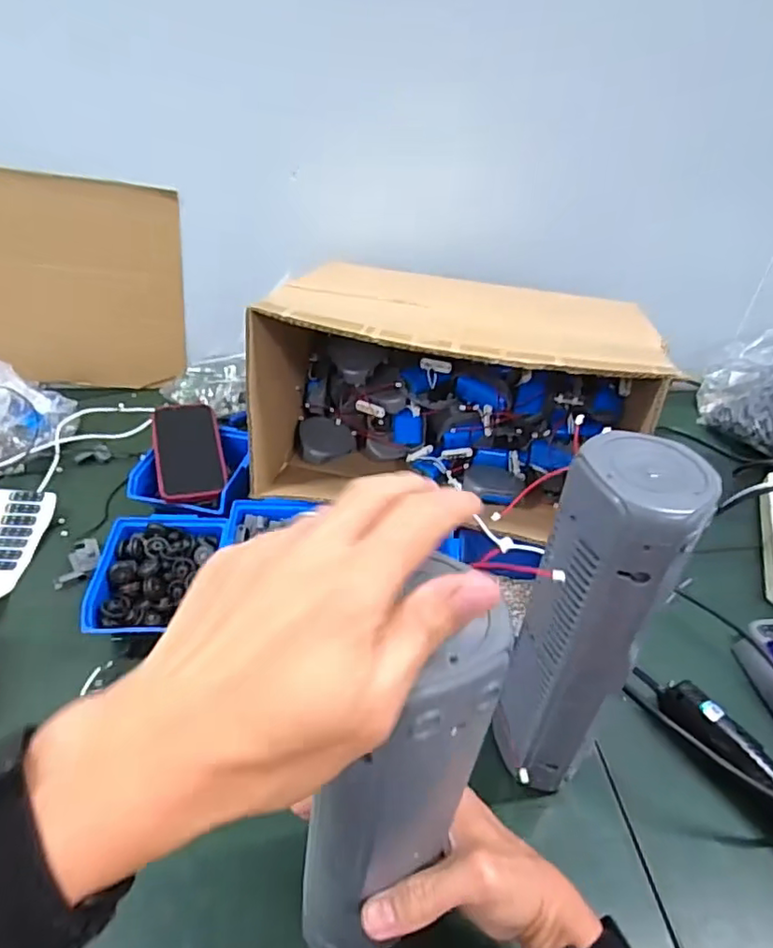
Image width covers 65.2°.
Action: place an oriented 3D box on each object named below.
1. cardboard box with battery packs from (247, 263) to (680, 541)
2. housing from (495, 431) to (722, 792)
[{"bbox_3d":[0.079,-0.084,0.709,0.416,0.234,0.240,11,39,6],"label":"cardboard box with battery packs"},{"bbox_3d":[0.136,0.119,0.435,0.080,0.314,0.069,24,42,22],"label":"housing"}]

